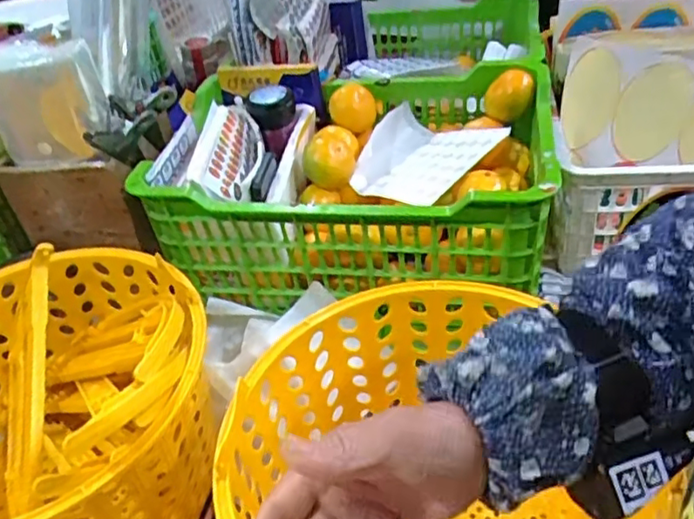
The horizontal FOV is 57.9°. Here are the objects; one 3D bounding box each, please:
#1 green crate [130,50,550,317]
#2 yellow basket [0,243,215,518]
[{"bbox_3d":[0.021,-0.124,0.830,0.460,0.163,0.360,2,39,12],"label":"green crate"},{"bbox_3d":[-0.291,0.155,0.620,0.309,0.214,0.322,-5,38,4],"label":"yellow basket"}]

